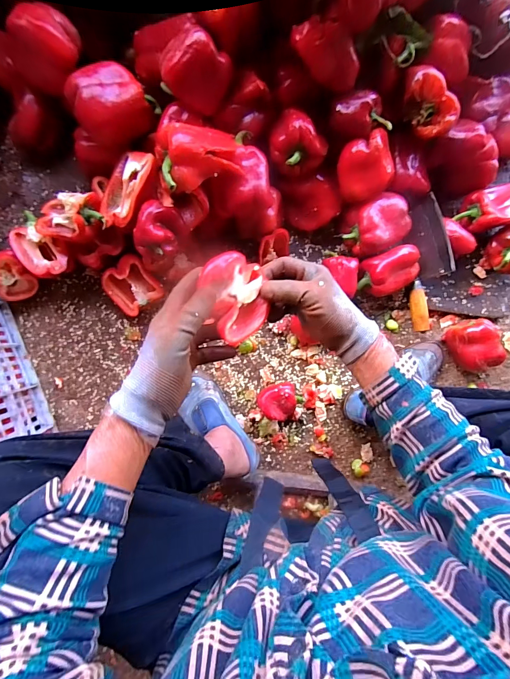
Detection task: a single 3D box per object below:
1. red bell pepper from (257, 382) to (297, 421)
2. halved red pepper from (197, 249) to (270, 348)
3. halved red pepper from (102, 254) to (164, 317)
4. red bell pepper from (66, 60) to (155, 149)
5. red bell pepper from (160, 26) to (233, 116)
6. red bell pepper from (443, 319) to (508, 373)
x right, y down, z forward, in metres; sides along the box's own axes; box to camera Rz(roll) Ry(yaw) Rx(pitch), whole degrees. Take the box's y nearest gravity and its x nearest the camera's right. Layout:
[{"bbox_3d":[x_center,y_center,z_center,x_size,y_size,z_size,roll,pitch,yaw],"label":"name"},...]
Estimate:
[{"bbox_3d":[0.043,0.122,0.663,0.080,0.058,0.079,4,92,-5],"label":"red bell pepper"},{"bbox_3d":[-0.017,-0.047,0.373,0.063,0.040,0.093,-17,94,-4],"label":"halved red pepper"},{"bbox_3d":[-0.225,-0.099,0.633,0.092,0.028,0.092,-34,110,20],"label":"halved red pepper"},{"bbox_3d":[-0.221,-0.358,0.528,0.110,0.087,0.091,-31,95,-3],"label":"red bell pepper"},{"bbox_3d":[-0.086,-0.377,0.483,0.095,0.060,0.074,27,90,-6],"label":"red bell pepper"},{"bbox_3d":[0.432,0.012,0.690,0.084,0.091,0.101,-10,93,-5],"label":"red bell pepper"}]

